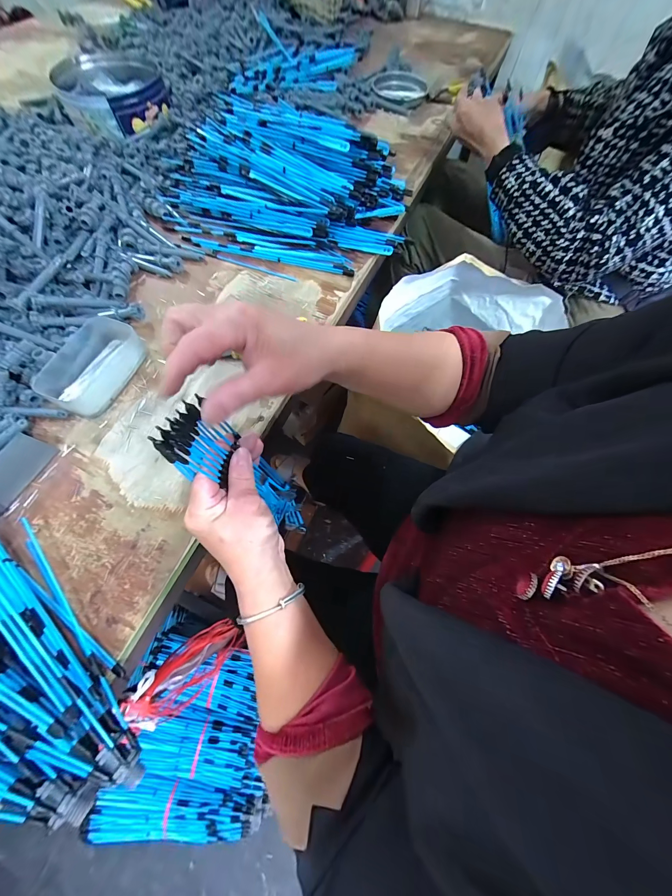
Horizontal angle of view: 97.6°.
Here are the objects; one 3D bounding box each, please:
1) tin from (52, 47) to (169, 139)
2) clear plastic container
[{"bbox_3d":[-0.435,-0.693,0.584,0.192,0.053,0.209,-15,69,-9],"label":"tin"},{"bbox_3d":[-0.297,-0.101,0.360,0.081,0.030,0.116,22,68,6],"label":"clear plastic container"}]

